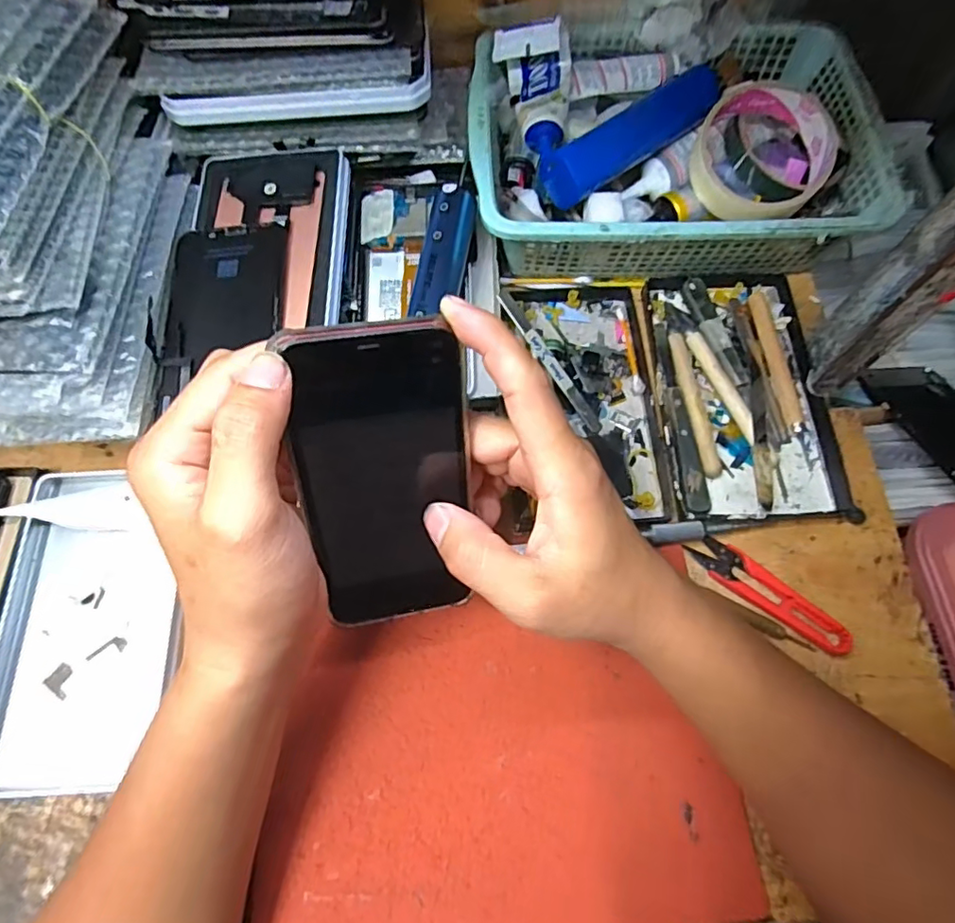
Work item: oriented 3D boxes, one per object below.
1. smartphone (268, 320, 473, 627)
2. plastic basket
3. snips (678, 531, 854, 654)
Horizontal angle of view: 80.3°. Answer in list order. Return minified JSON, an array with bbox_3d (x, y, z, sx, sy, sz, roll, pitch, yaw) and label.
[{"bbox_3d":[-0.040,0.013,0.256,0.070,0.151,0.008,-9,31,-12],"label":"smartphone"},{"bbox_3d":[0.132,-0.222,0.403,0.268,0.082,0.185,-1,70,1],"label":"plastic basket"},{"bbox_3d":[0.174,0.079,0.335,0.096,0.010,0.023,38,75,14],"label":"snips"}]

